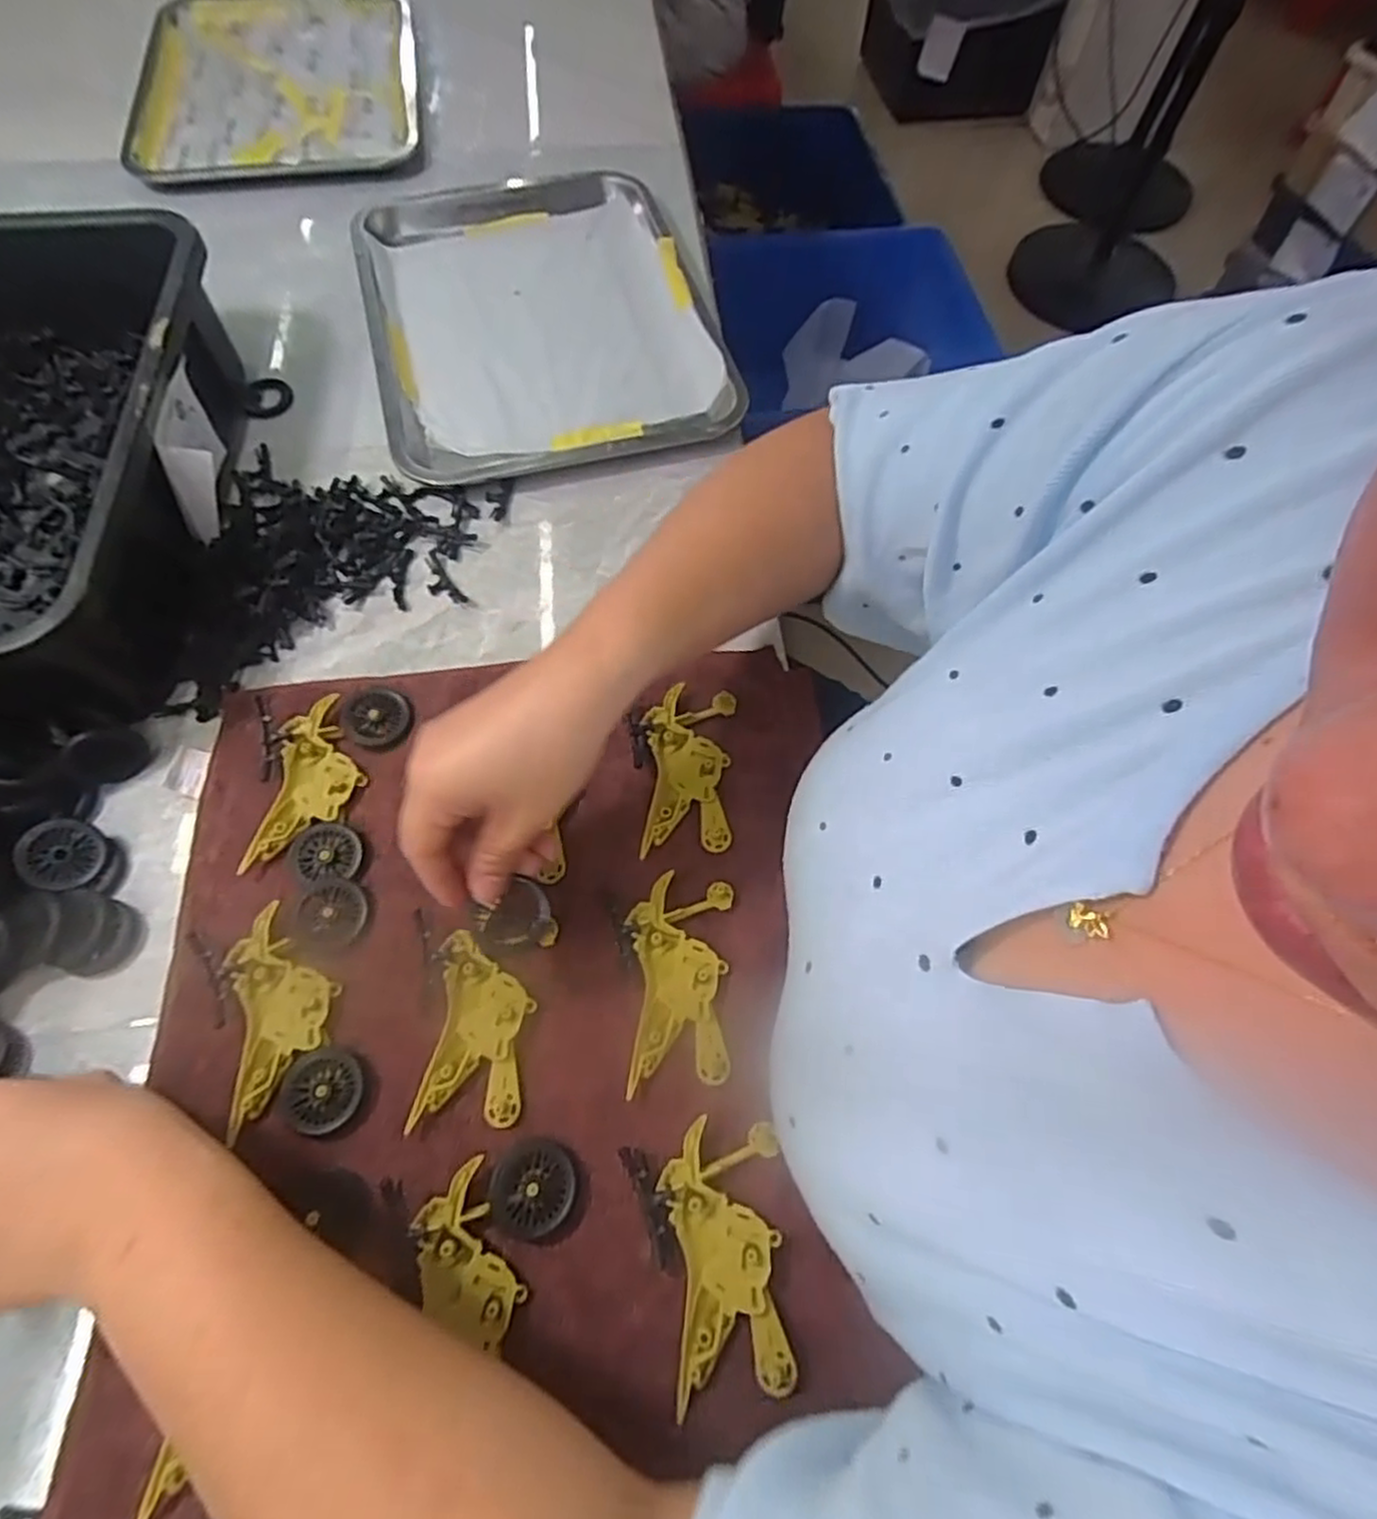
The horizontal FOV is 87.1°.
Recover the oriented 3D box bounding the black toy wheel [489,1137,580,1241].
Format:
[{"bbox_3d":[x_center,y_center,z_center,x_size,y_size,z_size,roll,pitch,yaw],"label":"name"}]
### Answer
[{"bbox_3d":[-0.070,0.193,0.326,0.038,0.006,0.038,6,64,2],"label":"black toy wheel"}]

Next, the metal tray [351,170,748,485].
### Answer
[{"bbox_3d":[-0.122,-0.361,0.586,0.260,0.024,0.344,-15,65,-8],"label":"metal tray"}]

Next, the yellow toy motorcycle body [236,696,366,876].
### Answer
[{"bbox_3d":[-0.209,0.011,0.403,0.047,0.010,0.097,3,64,1],"label":"yellow toy motorcycle body"}]

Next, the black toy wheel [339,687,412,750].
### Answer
[{"bbox_3d":[-0.183,-0.025,0.424,0.041,0.008,0.038,0,64,-1],"label":"black toy wheel"}]

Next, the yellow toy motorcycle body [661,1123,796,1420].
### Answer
[{"bbox_3d":[0.016,0.214,0.316,0.050,0.007,0.098,-2,64,-2],"label":"yellow toy motorcycle body"}]

